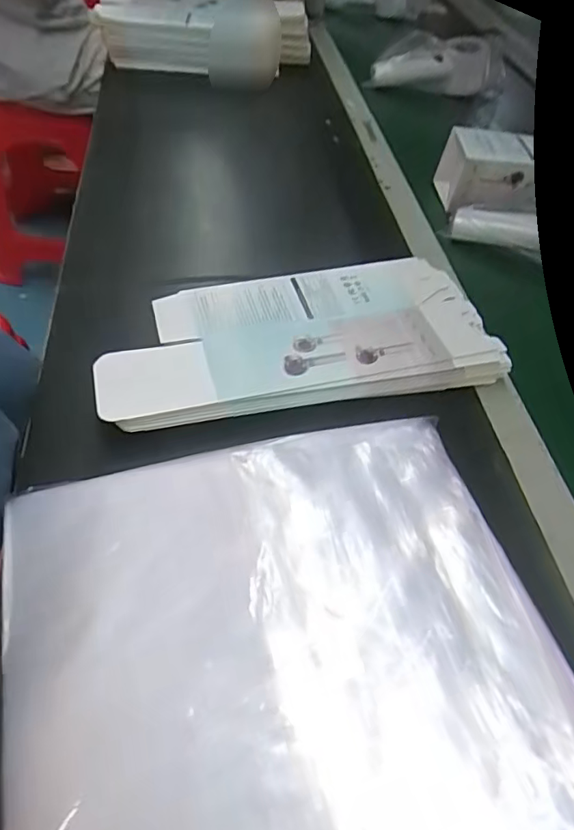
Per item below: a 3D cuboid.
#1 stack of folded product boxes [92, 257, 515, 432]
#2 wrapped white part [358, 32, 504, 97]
[{"bbox_3d":[0.008,-0.058,0.381,0.268,0.014,0.118,-8,55,-11],"label":"stack of folded product boxes"},{"bbox_3d":[0.204,-0.470,0.724,0.180,0.061,0.052,5,50,-5],"label":"wrapped white part"}]

